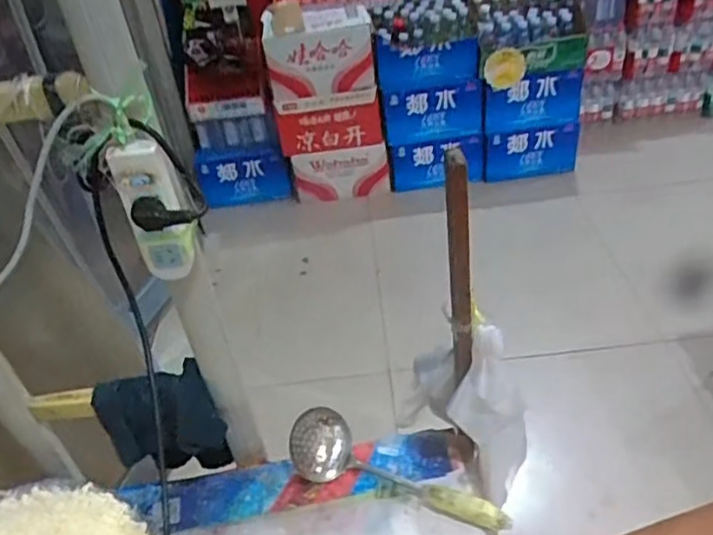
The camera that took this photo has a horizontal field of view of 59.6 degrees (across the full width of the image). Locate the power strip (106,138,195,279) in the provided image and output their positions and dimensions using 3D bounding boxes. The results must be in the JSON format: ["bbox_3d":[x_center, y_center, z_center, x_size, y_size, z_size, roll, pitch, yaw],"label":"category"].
[{"bbox_3d":[-0.220,-0.066,0.693,0.064,0.162,0.036,-9,32,-1],"label":"power strip"}]

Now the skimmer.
[{"bbox_3d":[0.061,0.300,0.943,0.339,0.063,0.100,9,41,20],"label":"skimmer"}]

